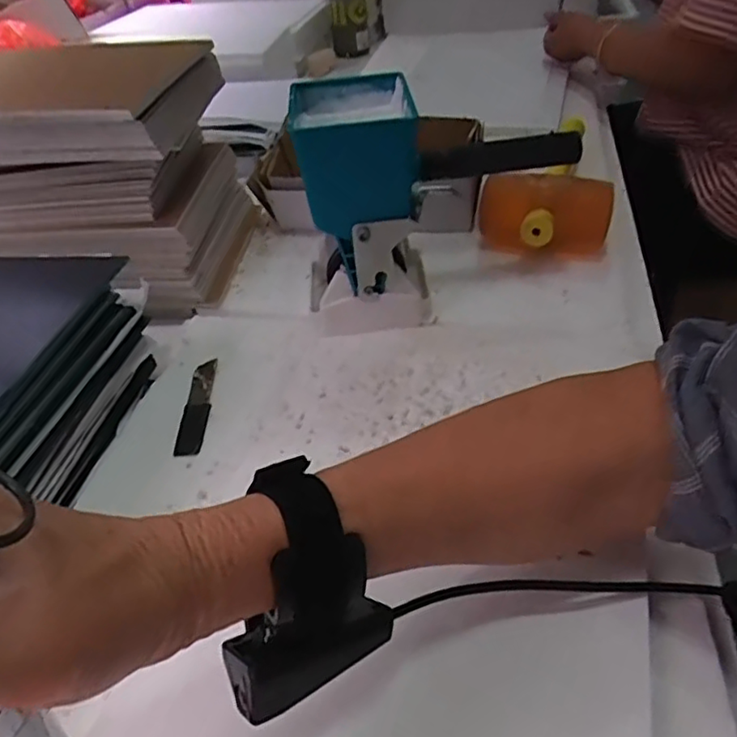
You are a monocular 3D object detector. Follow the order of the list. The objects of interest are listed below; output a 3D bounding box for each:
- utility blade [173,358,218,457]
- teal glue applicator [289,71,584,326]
[{"bbox_3d":[-0.134,0.028,0.493,0.021,0.006,0.103,-6,41,3],"label":"utility blade"},{"bbox_3d":[0.060,-0.143,0.523,0.218,0.174,0.121,-5,41,4],"label":"teal glue applicator"}]

